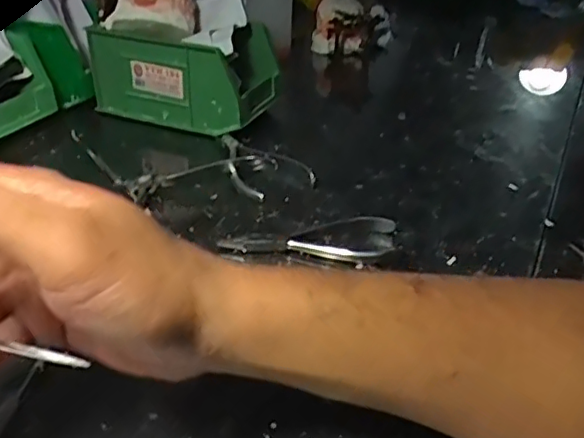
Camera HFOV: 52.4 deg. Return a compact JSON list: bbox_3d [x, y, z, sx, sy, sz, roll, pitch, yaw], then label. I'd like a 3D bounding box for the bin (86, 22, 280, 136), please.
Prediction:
[{"bbox_3d":[-0.105,-0.152,0.609,0.166,0.084,0.096,15,34,20],"label":"bin"}]

